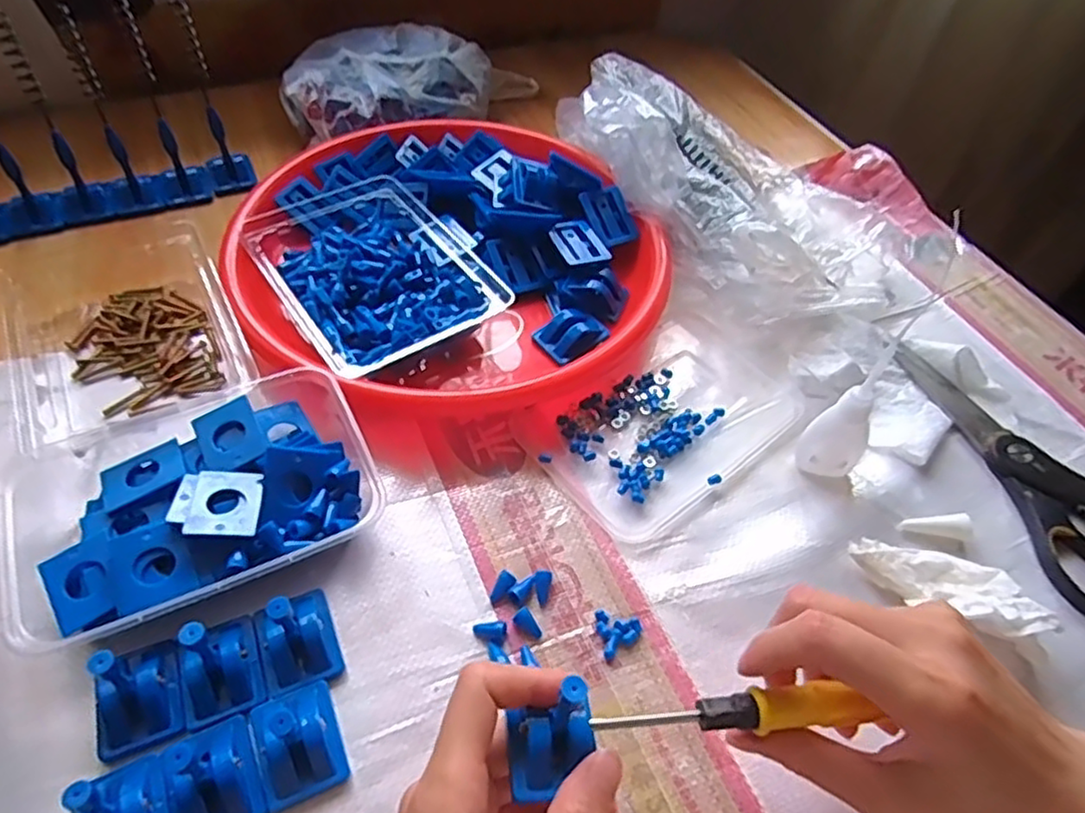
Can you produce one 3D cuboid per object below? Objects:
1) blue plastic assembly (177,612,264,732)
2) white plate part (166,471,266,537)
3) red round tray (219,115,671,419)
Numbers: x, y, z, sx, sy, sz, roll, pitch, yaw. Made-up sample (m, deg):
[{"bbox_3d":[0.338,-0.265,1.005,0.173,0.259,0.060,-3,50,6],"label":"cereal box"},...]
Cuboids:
[{"bbox_3d":[-0.144,0.110,0.295,0.033,0.037,0.037,-13,53,-14],"label":"blue plastic assembly"},{"bbox_3d":[-0.161,0.048,0.336,0.040,0.004,0.041,2,39,-16],"label":"white plate part"},{"bbox_3d":[-0.069,-0.116,0.480,0.277,0.048,0.273,2,51,-3],"label":"red round tray"}]

